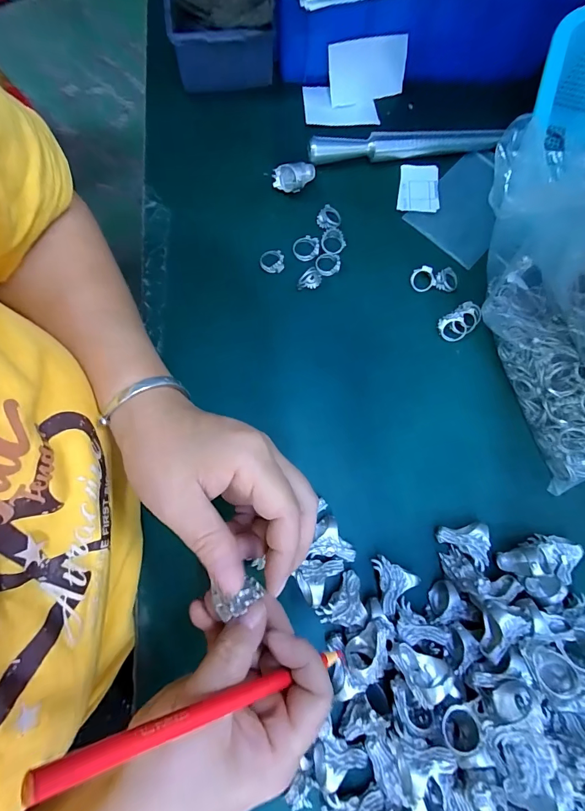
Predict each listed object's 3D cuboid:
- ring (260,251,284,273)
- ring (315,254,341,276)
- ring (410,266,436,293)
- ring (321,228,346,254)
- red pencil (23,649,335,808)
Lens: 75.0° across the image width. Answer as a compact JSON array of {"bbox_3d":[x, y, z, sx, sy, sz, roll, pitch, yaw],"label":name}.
[{"bbox_3d":[-0.018,-0.129,0.340,0.021,0.006,0.020,1,77,-3],"label":"ring"},{"bbox_3d":[0.032,-0.127,0.342,0.022,0.004,0.020,1,77,-3],"label":"ring"},{"bbox_3d":[0.117,-0.113,0.343,0.021,0.006,0.021,3,111,9],"label":"ring"},{"bbox_3d":[0.037,-0.149,0.346,0.022,0.004,0.025,-16,78,-7],"label":"ring"},{"bbox_3d":[-0.028,0.136,0.176,0.006,0.162,0.008,-5,74,42],"label":"red pencil"}]

